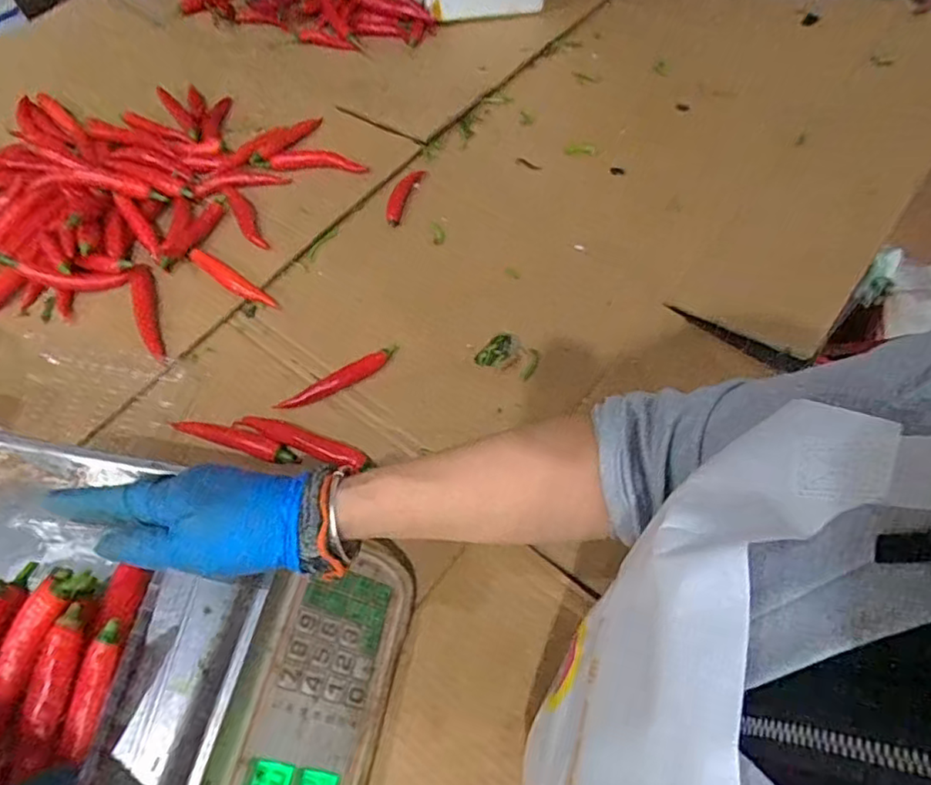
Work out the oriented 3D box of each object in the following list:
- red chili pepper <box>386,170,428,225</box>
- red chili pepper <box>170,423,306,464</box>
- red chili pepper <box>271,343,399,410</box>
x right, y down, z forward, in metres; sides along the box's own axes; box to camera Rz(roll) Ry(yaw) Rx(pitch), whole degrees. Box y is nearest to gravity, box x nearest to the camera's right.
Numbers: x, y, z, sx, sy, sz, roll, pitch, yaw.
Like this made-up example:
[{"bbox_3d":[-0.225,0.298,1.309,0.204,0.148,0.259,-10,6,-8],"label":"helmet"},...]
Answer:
[{"bbox_3d":[-0.072,-0.235,0.716,0.020,0.021,0.088,18,62,10],"label":"red chili pepper"},{"bbox_3d":[-0.209,0.041,0.557,0.125,0.013,0.020,18,62,10],"label":"red chili pepper"},{"bbox_3d":[-0.120,-0.011,0.592,0.123,0.015,0.018,-30,64,-16],"label":"red chili pepper"}]

